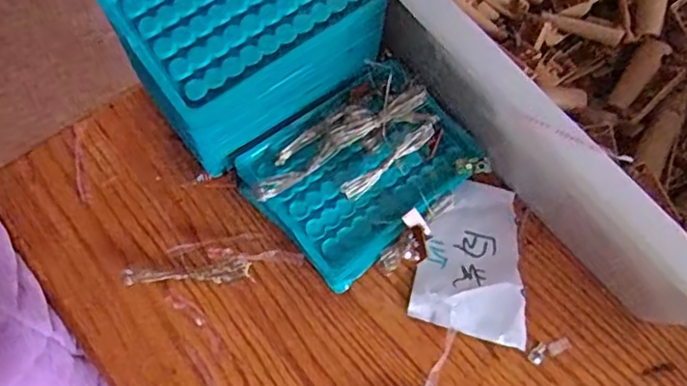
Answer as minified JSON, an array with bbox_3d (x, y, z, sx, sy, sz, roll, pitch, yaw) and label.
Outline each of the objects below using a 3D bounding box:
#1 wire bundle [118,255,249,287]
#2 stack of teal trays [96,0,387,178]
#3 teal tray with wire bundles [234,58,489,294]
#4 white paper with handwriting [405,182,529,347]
[{"bbox_3d":[-0.092,0.048,0.361,0.071,0.013,0.015,-7,69,-8],"label":"wire bundle"},{"bbox_3d":[-0.058,-0.090,0.367,0.132,0.088,0.095,-31,74,-16],"label":"stack of teal trays"},{"bbox_3d":[0.012,-0.018,0.373,0.132,0.042,0.105,-40,77,-18],"label":"teal tray with wire bundles"},{"bbox_3d":[0.083,0.040,0.381,0.068,0.011,0.096,15,67,1],"label":"white paper with handwriting"}]

